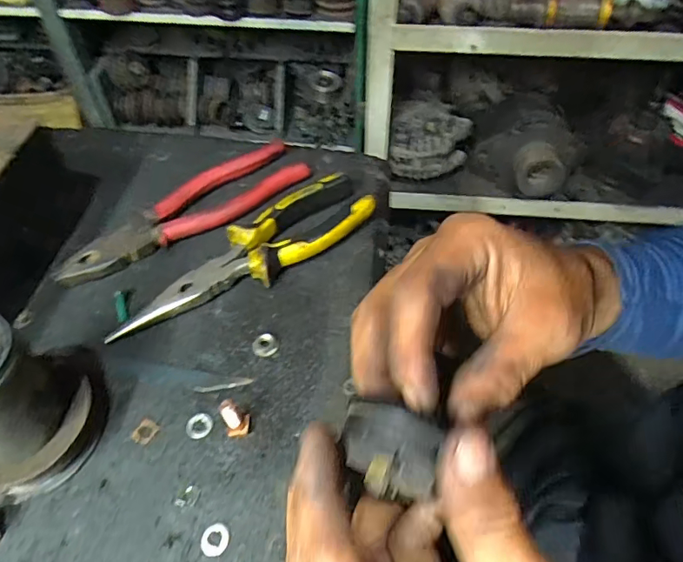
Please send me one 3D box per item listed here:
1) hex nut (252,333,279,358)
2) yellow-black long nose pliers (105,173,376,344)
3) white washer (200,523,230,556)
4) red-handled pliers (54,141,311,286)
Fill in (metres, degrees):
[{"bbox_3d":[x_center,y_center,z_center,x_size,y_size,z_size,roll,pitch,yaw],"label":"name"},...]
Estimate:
[{"bbox_3d":[-0.047,0.039,0.310,0.015,0.006,0.015,-16,53,-12],"label":"hex nut"},{"bbox_3d":[-0.062,-0.018,0.343,0.190,0.025,0.048,-29,57,-21],"label":"yellow-black long nose pliers"},{"bbox_3d":[-0.061,0.125,0.242,0.013,0.004,0.015,36,59,25],"label":"white washer"},{"bbox_3d":[-0.115,-0.055,0.375,0.193,0.012,0.045,-31,57,-22],"label":"red-handled pliers"}]

